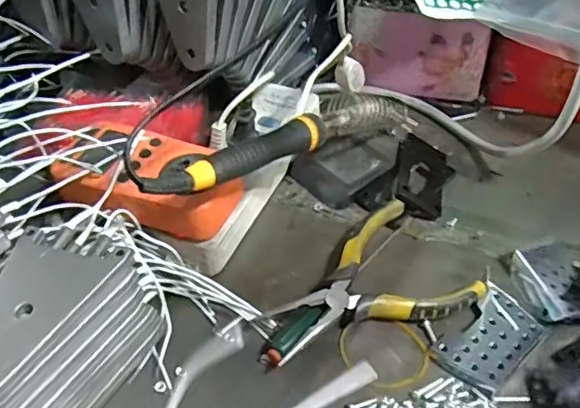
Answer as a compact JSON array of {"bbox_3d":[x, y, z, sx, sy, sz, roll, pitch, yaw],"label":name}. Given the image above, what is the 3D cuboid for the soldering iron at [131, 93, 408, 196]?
[{"bbox_3d":[0.002,-0.044,0.382,0.030,0.025,0.240,35,39,29],"label":"soldering iron"}]

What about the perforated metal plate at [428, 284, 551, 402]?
[{"bbox_3d":[0.131,0.087,0.367,0.045,0.007,0.072,37,56,25],"label":"perforated metal plate"}]

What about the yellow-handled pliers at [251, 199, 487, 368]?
[{"bbox_3d":[0.048,0.059,0.387,0.143,0.023,0.091,-24,50,-21],"label":"yellow-handled pliers"}]

